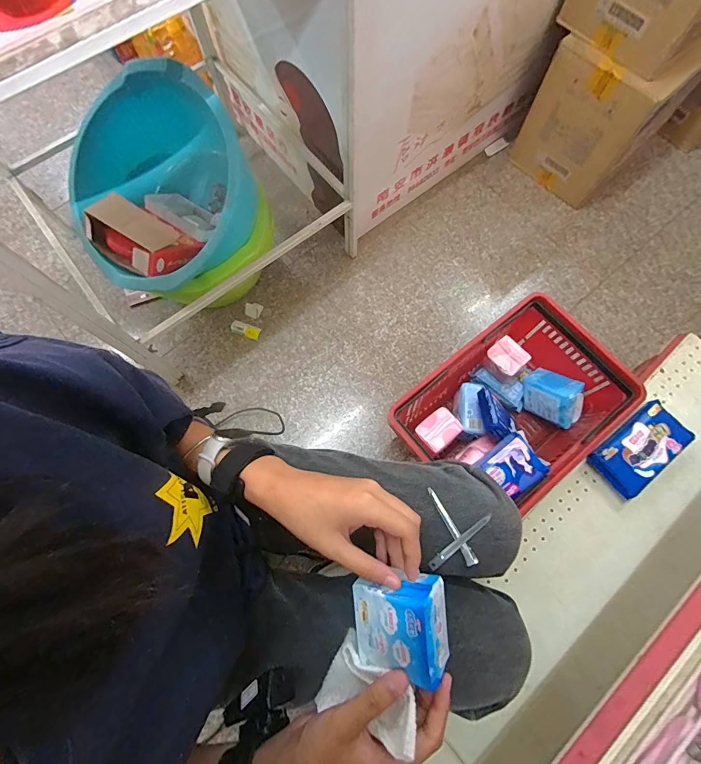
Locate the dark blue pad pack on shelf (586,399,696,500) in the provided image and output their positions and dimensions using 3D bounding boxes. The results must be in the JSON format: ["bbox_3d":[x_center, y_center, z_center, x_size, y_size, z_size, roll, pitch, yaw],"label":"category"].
[{"bbox_3d":[0.529,0.121,0.706,0.168,0.043,0.100,-38,76,-10],"label":"dark blue pad pack on shelf"}]

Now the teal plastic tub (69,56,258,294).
[{"bbox_3d":[-0.369,-0.391,0.827,0.380,0.240,0.401,1,94,12],"label":"teal plastic tub"}]

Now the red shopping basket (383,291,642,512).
[{"bbox_3d":[0.320,0.069,0.820,0.417,0.213,0.291,-37,76,-10],"label":"red shopping basket"}]

